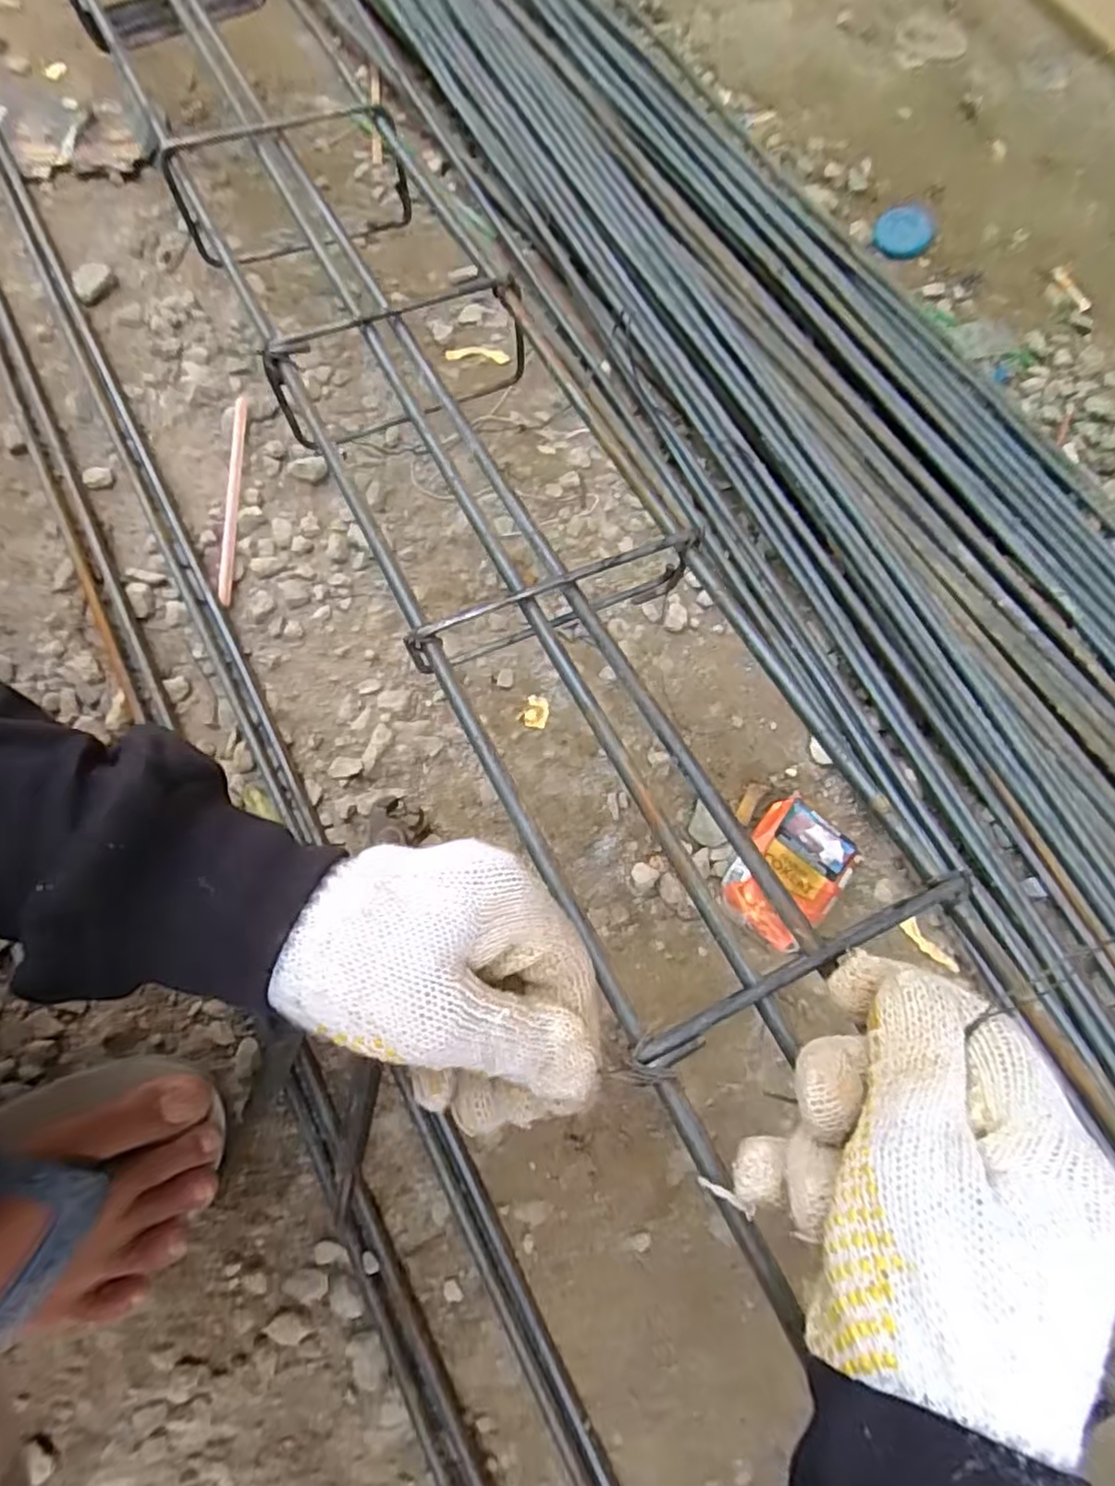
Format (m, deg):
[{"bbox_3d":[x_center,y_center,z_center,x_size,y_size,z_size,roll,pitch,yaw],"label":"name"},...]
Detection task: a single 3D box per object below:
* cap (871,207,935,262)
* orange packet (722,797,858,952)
[{"bbox_3d":[0.343,-0.507,0.688,0.052,0.018,0.055,26,69,1],"label":"cap"},{"bbox_3d":[0.151,0.085,0.454,0.063,0.018,0.092,38,70,6],"label":"orange packet"}]

